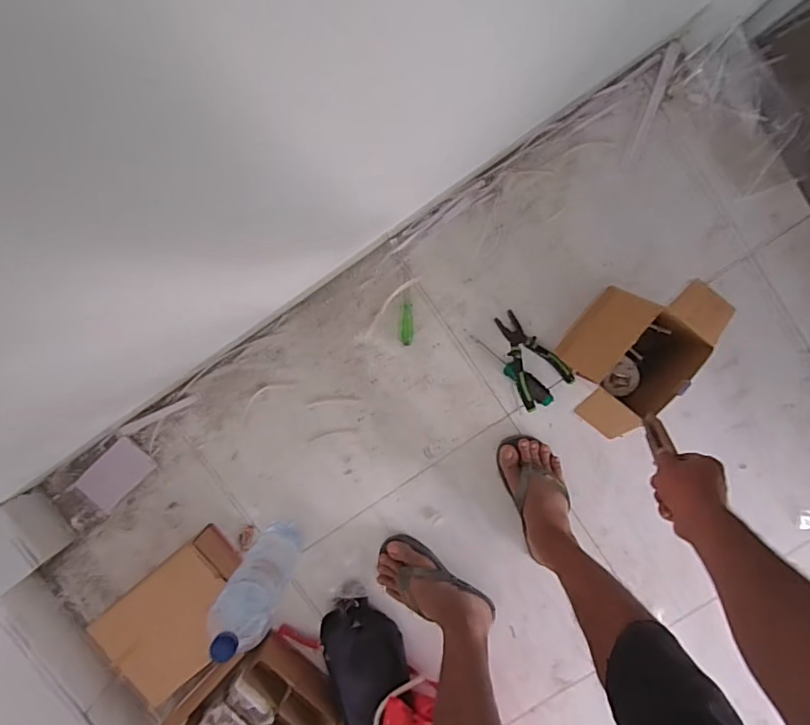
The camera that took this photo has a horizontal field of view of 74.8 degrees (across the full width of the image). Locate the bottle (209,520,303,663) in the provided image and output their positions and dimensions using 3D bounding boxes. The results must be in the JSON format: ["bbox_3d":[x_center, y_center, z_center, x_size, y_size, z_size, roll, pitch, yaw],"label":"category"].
[{"bbox_3d":[-0.227,0.342,0.815,0.084,0.315,0.075,37,95,-1],"label":"bottle"}]

